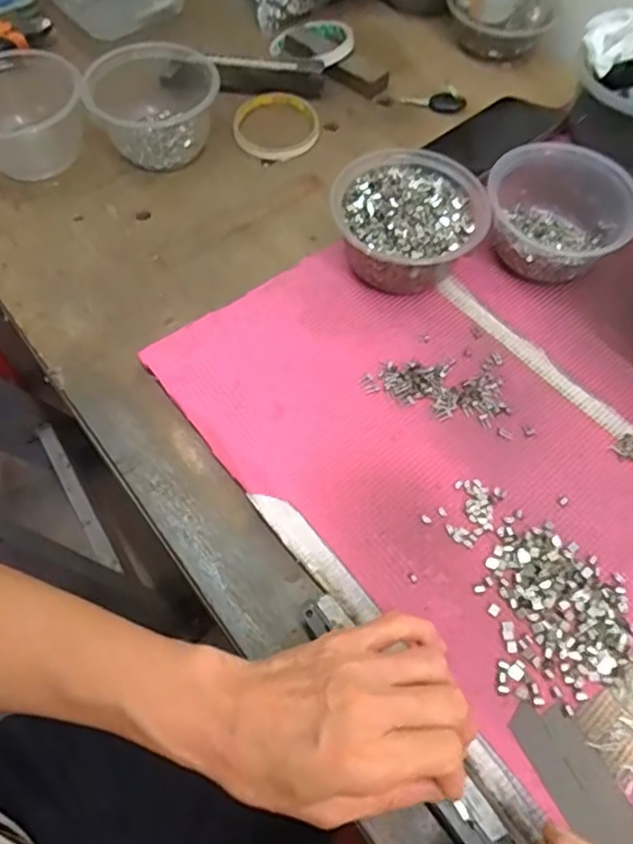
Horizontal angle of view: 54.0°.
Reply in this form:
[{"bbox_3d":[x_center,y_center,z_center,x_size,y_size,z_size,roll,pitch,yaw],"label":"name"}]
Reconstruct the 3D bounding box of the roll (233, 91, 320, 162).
[{"bbox_3d":[-0.039,-0.287,0.599,0.081,0.009,0.085,0,61,0],"label":"roll"}]

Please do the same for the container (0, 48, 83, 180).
[{"bbox_3d":[-0.265,-0.275,0.550,0.112,0.057,0.112,-26,65,-15],"label":"container"}]

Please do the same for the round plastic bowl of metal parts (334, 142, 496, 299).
[{"bbox_3d":[0.074,-0.155,0.489,0.114,0.061,0.117,0,61,0],"label":"round plastic bowl of metal parts"}]

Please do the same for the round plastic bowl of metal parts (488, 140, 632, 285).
[{"bbox_3d":[0.188,-0.161,0.490,0.113,0.069,0.095,24,64,13],"label":"round plastic bowl of metal parts"}]

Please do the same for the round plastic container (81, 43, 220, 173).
[{"bbox_3d":[-0.148,-0.298,0.569,0.111,0.063,0.116,0,61,0],"label":"round plastic container"}]

